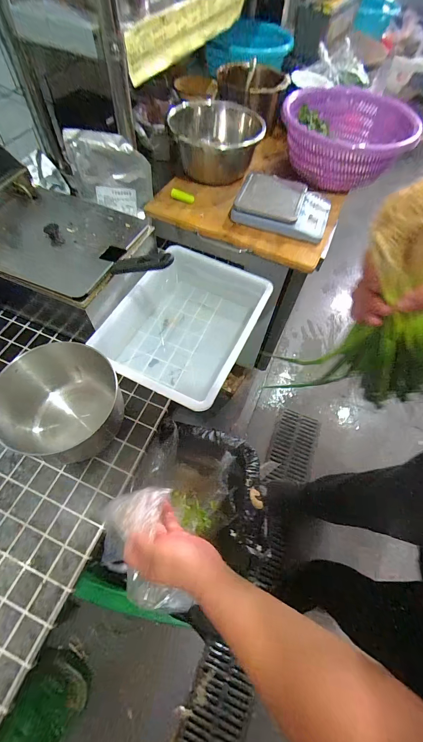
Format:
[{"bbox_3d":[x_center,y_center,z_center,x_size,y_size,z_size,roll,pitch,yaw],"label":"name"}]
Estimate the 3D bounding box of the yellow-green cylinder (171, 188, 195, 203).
[{"bbox_3d":[-0.075,-0.461,0.774,0.062,0.022,0.015,14,61,4],"label":"yellow-green cylinder"}]

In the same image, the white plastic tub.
[{"bbox_3d":[-0.056,-0.104,0.688,0.286,0.101,0.367,24,62,10],"label":"white plastic tub"}]

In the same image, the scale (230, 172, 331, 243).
[{"bbox_3d":[0.189,-0.436,0.762,0.237,0.051,0.195,17,61,6],"label":"scale"}]

